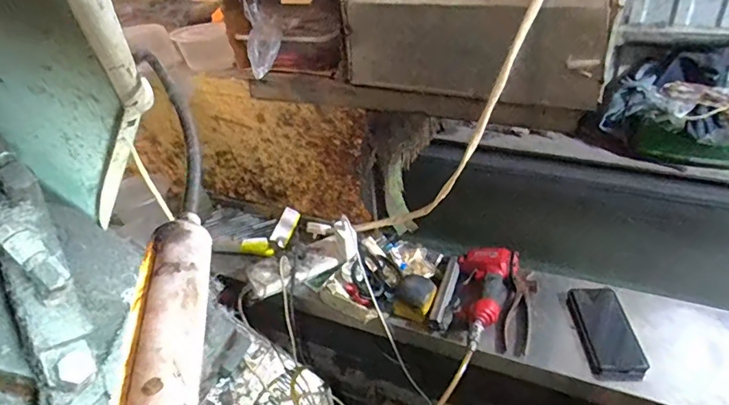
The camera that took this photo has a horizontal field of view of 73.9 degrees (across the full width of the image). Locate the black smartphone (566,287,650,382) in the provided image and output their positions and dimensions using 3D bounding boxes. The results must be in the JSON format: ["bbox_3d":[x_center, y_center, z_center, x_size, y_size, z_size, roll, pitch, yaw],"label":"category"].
[{"bbox_3d":[0.431,0.231,0.869,0.093,0.019,0.208,-2,36,5],"label":"black smartphone"}]

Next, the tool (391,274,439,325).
[{"bbox_3d":[0.096,0.177,0.918,0.078,0.052,0.081,8,38,19],"label":"tool"}]

